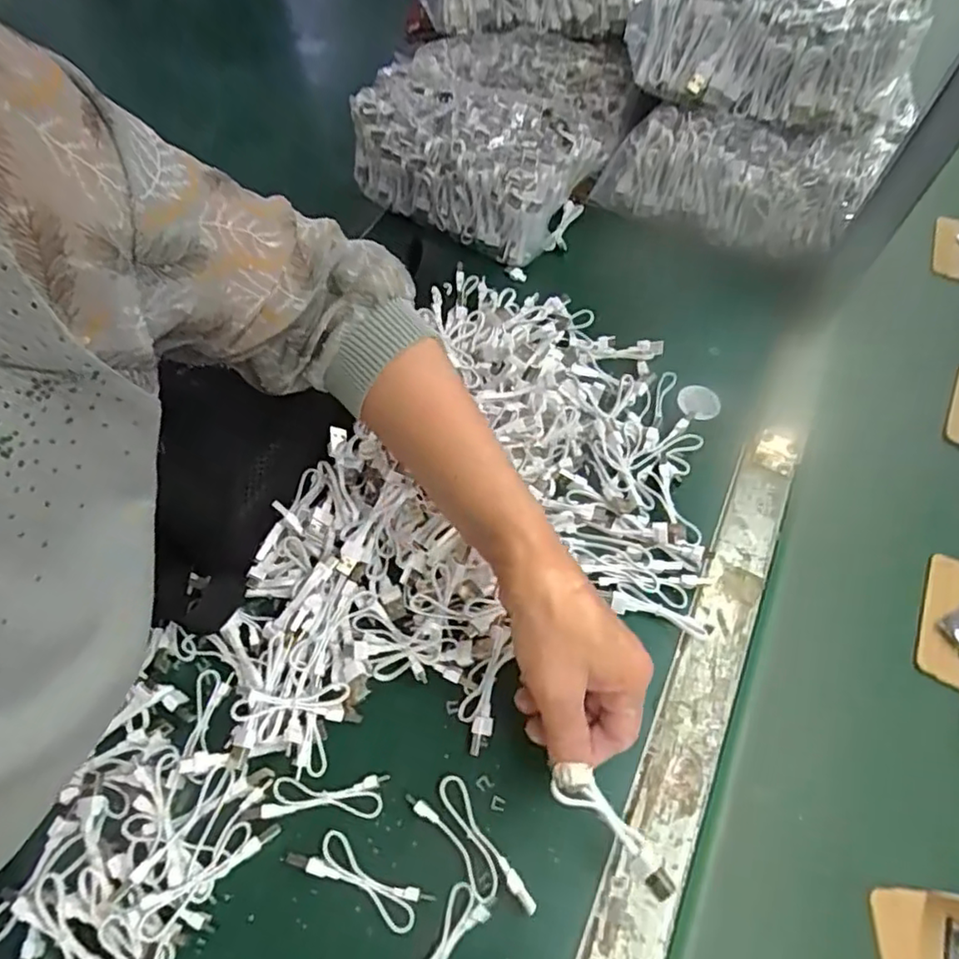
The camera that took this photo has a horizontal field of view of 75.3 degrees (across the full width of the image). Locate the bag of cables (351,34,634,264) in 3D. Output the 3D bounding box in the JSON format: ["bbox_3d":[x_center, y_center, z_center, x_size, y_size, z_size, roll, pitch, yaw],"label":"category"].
[{"bbox_3d":[0.019,-0.342,0.612,0.217,0.090,0.215,29,63,13],"label":"bag of cables"}]

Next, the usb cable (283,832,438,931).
[{"bbox_3d":[-0.065,0.217,0.338,0.078,0.011,0.024,22,61,17],"label":"usb cable"}]

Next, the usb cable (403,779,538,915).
[{"bbox_3d":[-0.003,0.202,0.344,0.029,0.011,0.082,-36,62,-18],"label":"usb cable"}]

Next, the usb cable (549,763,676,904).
[{"bbox_3d":[0.066,0.173,0.310,0.073,0.016,0.018,43,70,15],"label":"usb cable"}]

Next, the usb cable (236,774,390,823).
[{"bbox_3d":[-0.094,0.183,0.357,0.077,0.010,0.021,-3,57,2],"label":"usb cable"}]

